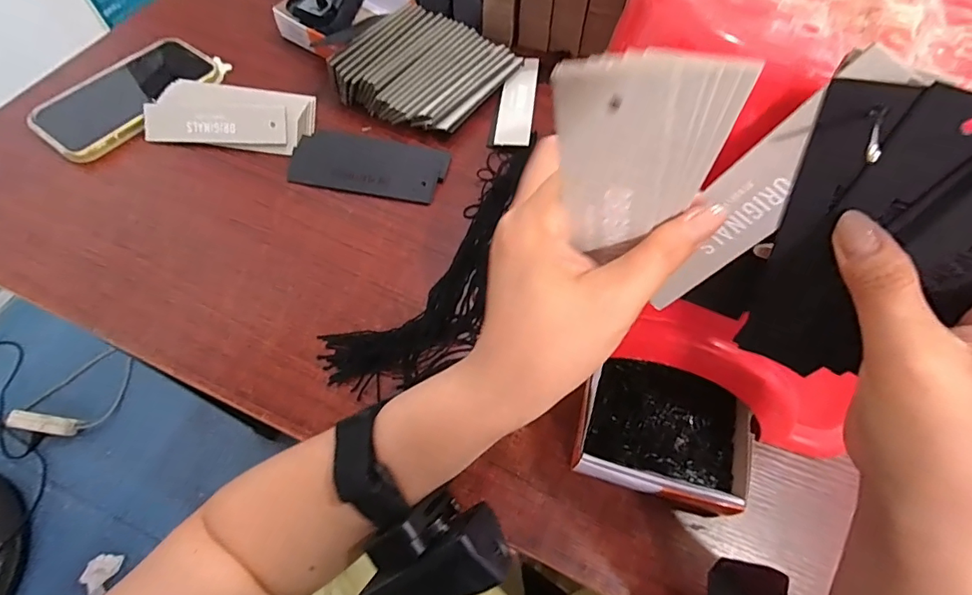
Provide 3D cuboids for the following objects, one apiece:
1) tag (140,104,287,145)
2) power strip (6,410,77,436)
[{"bbox_3d":[-0.237,-0.152,0.425,0.126,0.007,0.034,1,100,-1],"label":"tag"},{"bbox_3d":[-0.953,0.272,1.045,0.137,0.025,0.039,12,65,-9],"label":"power strip"}]

